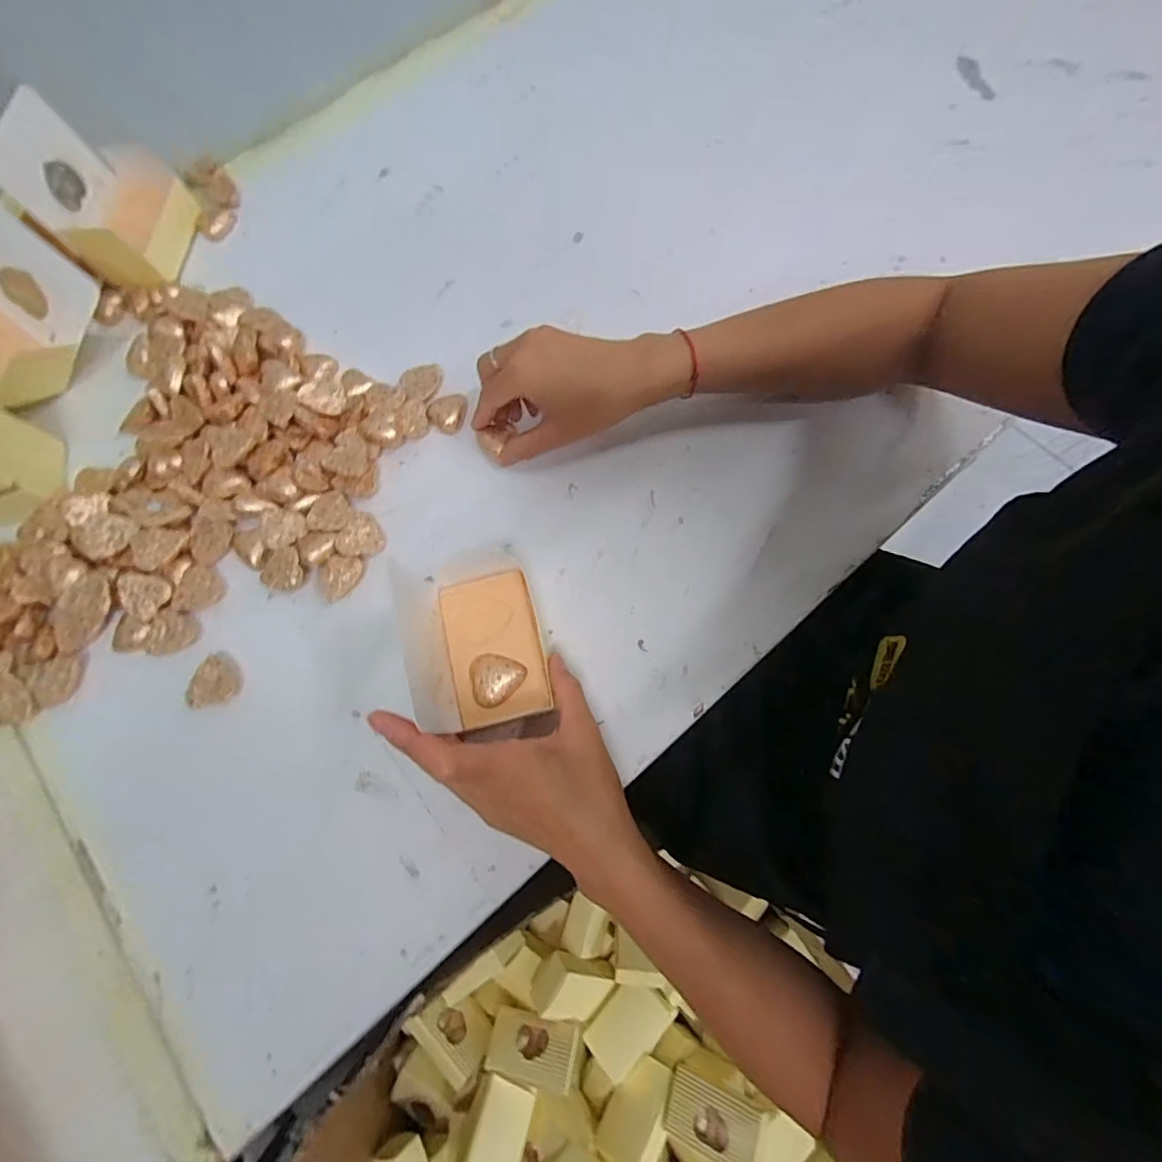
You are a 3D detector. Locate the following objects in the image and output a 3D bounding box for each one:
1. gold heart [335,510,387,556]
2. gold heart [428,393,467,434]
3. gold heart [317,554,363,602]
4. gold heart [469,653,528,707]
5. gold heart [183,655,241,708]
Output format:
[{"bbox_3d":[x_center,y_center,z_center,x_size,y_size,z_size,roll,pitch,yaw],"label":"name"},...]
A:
[{"bbox_3d":[-0.158,-0.033,0.378,0.032,0.007,0.035,-1,73,2],"label":"gold heart"},{"bbox_3d":[-0.106,-0.133,0.414,0.030,0.006,0.031,-1,73,2],"label":"gold heart"},{"bbox_3d":[-0.172,-0.003,0.371,0.026,0.008,0.034,22,75,9],"label":"gold heart"},{"bbox_3d":[-0.052,0.060,0.325,0.034,0.008,0.031,-11,73,-1],"label":"gold heart"},{"bbox_3d":[-0.251,0.069,0.359,0.029,0.017,0.034,-8,73,0],"label":"gold heart"}]

